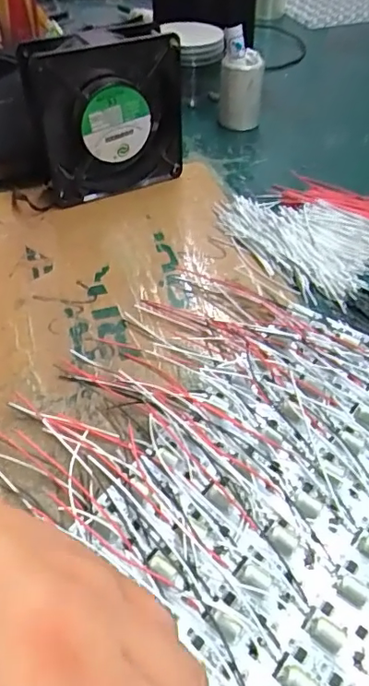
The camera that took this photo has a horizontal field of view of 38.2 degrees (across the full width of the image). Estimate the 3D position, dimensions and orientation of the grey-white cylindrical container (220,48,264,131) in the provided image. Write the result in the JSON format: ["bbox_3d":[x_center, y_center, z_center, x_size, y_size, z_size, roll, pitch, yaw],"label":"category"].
[{"bbox_3d":[0.055,-0.244,0.527,0.039,0.065,0.045,4,47,6],"label":"grey-white cylindrical container"}]

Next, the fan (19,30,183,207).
[{"bbox_3d":[-0.059,-0.186,0.437,0.121,0.122,0.042,-18,48,-14],"label":"fan"}]

